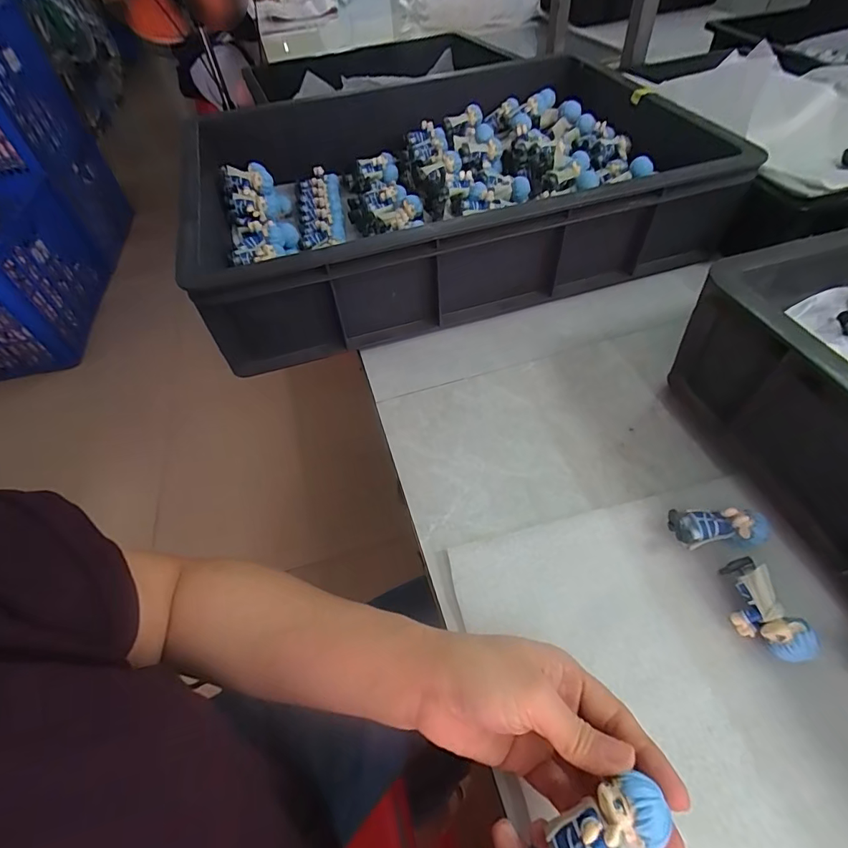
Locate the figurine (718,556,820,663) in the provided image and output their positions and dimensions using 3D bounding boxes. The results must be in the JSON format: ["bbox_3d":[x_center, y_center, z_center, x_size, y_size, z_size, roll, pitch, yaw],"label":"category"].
[{"bbox_3d":[0.217,0.121,0.287,0.026,0.033,0.061,-22,54,-14],"label":"figurine"}]

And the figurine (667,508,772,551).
[{"bbox_3d":[0.213,0.074,0.322,0.060,0.036,0.024,1,52,5],"label":"figurine"}]

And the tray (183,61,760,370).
[{"bbox_3d":[0.005,-0.340,0.594,0.569,0.121,0.478,-15,52,-9],"label":"tray"}]

